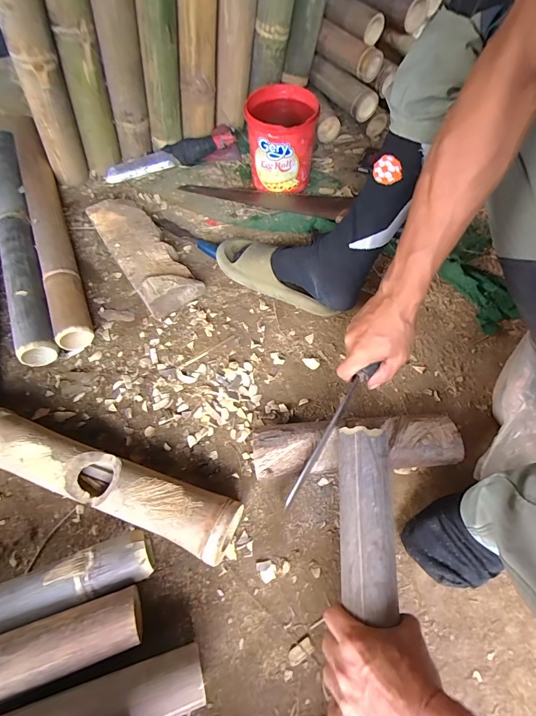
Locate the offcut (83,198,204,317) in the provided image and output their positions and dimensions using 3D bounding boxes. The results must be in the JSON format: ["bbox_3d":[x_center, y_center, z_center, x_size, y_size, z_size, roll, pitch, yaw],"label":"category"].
[{"bbox_3d":[-0.238,-0.202,0.673,0.106,0.064,0.281,-32,65,-14],"label":"offcut"}]

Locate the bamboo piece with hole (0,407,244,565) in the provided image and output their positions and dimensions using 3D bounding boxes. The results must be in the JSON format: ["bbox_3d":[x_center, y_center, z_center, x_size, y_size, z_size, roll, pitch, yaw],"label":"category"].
[{"bbox_3d":[-0.229,0.164,0.475,0.390,0.066,0.068,17,64,11],"label":"bamboo piece with hole"}]

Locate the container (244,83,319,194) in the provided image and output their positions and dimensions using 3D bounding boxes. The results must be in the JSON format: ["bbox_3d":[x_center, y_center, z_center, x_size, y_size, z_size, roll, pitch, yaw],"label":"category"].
[{"bbox_3d":[0.029,-0.449,0.730,0.135,0.144,0.135,0,62,2],"label":"container"}]

